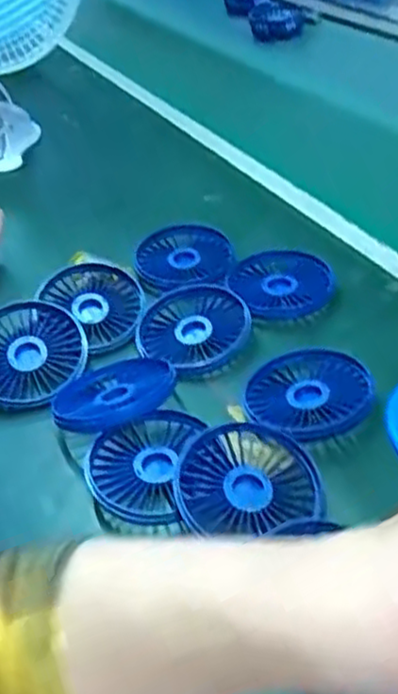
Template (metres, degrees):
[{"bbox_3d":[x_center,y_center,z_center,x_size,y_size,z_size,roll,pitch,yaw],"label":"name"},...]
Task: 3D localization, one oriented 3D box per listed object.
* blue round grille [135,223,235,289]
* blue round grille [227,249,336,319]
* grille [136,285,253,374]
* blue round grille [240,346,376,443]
[{"bbox_3d":[-0.010,-0.081,0.638,0.094,0.018,0.080,-34,47,-28],"label":"blue round grille"},{"bbox_3d":[0.067,-0.058,0.596,0.079,0.026,0.089,-11,41,-6],"label":"blue round grille"},{"bbox_3d":[-0.005,-0.017,0.550,0.085,0.016,0.088,-4,41,3],"label":"grille"},{"bbox_3d":[0.076,0.030,0.495,0.085,0.013,0.088,-4,41,3],"label":"blue round grille"}]

